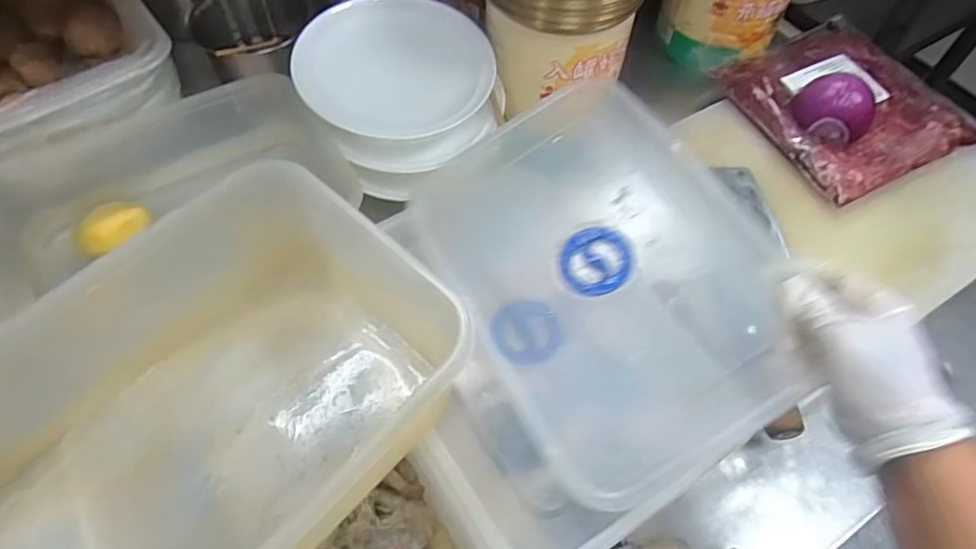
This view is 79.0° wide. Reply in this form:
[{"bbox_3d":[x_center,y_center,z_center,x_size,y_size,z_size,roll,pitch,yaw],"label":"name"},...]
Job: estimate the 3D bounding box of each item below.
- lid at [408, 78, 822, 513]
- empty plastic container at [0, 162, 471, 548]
[{"bbox_3d":[0.085,-0.003,0.449,0.204,0.029,0.293,-34,66,5],"label":"lid"},{"bbox_3d":[-0.187,0.093,0.366,0.208,0.108,0.294,35,64,19],"label":"empty plastic container"}]

